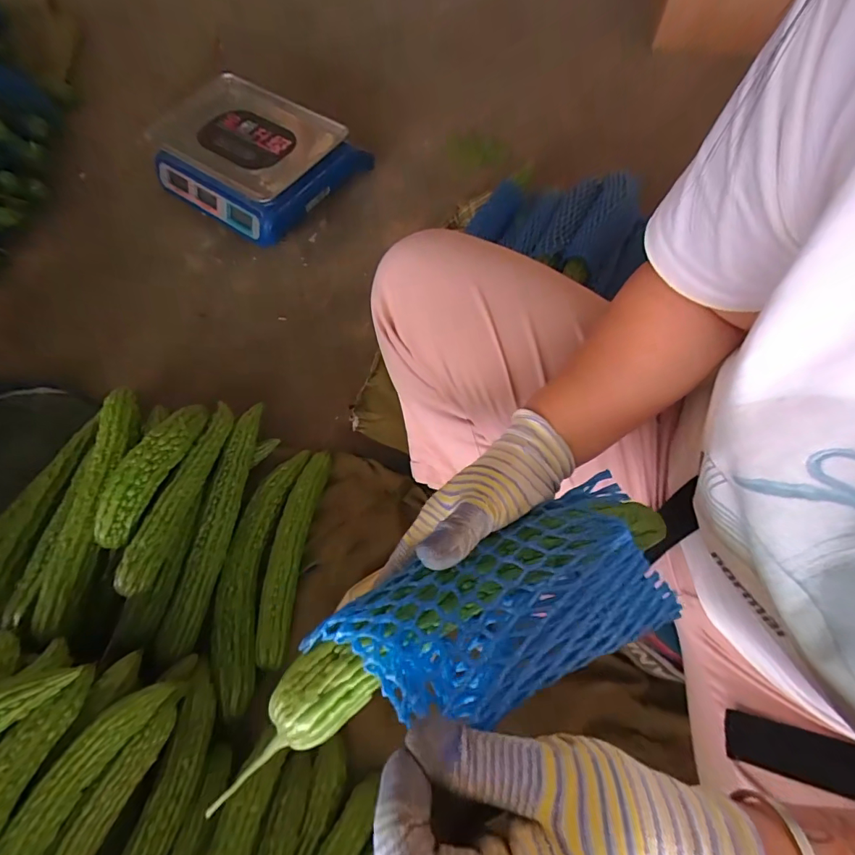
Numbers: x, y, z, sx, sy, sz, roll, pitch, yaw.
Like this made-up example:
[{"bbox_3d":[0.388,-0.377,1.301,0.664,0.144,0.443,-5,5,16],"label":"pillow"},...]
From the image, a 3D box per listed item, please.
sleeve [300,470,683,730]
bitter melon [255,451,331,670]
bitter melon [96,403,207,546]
[{"bbox_3d":[0.047,0.108,0.261,0.198,0.055,0.101,-23,32,-10],"label":"sleeve"},{"bbox_3d":[-0.185,0.165,0.626,0.044,0.041,0.283,7,66,4],"label":"bitter melon"},{"bbox_3d":[-0.341,0.046,0.562,0.047,0.046,0.200,16,67,8],"label":"bitter melon"}]

